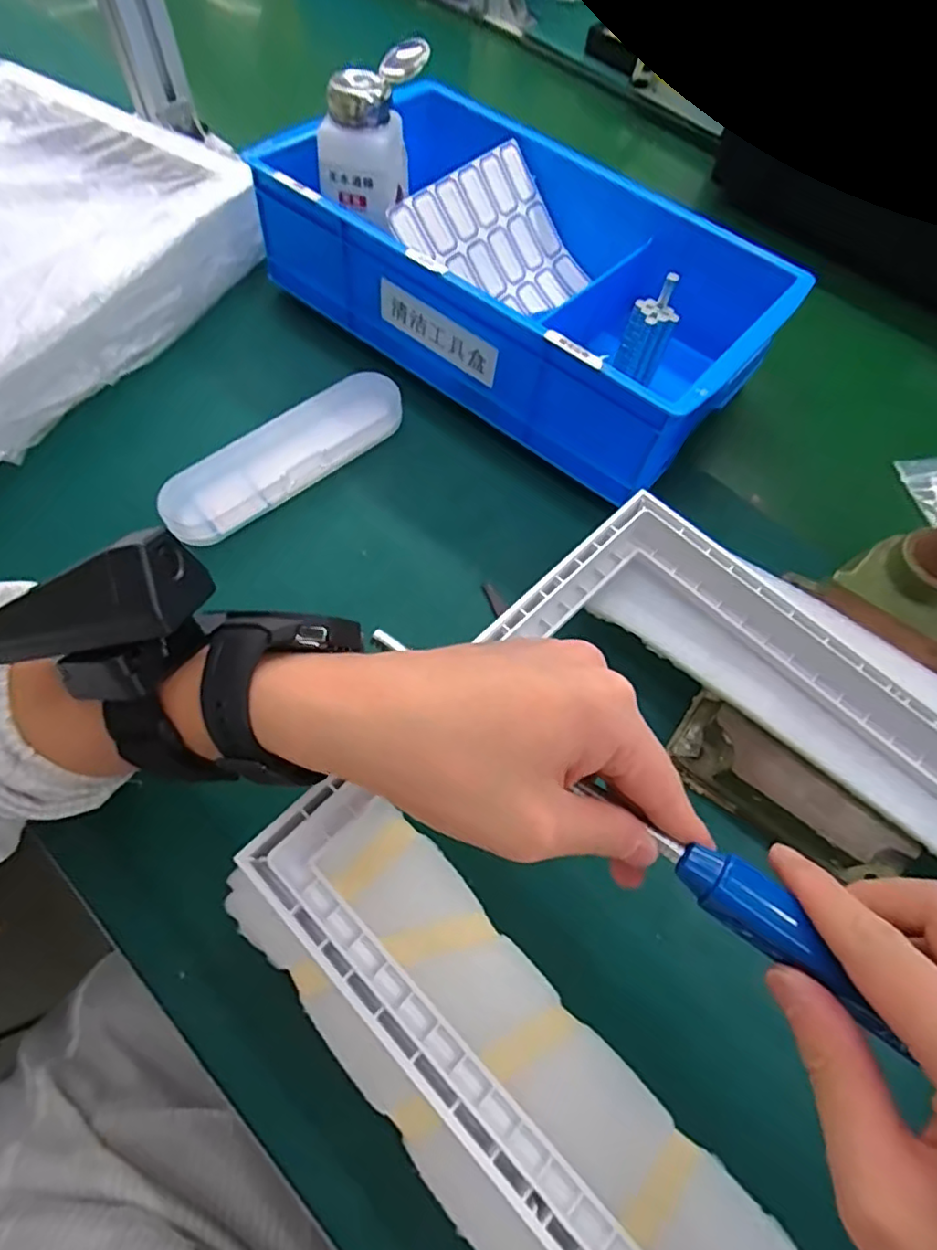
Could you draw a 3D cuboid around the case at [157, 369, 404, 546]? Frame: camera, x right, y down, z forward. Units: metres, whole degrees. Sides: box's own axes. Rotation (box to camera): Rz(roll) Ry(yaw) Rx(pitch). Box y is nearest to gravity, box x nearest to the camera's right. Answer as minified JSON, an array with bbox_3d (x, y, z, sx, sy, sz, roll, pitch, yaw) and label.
[{"bbox_3d":[-0.120,-0.112,0.407,0.170,0.035,0.043,-35,71,-18],"label":"case"}]

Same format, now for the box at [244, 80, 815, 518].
[{"bbox_3d":[0.042,-0.251,0.449,0.342,0.107,0.196,36,68,14],"label":"box"}]

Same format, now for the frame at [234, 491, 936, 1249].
[{"bbox_3d":[0.119,0.114,0.268,0.322,0.035,0.293,41,69,16],"label":"frame"}]

